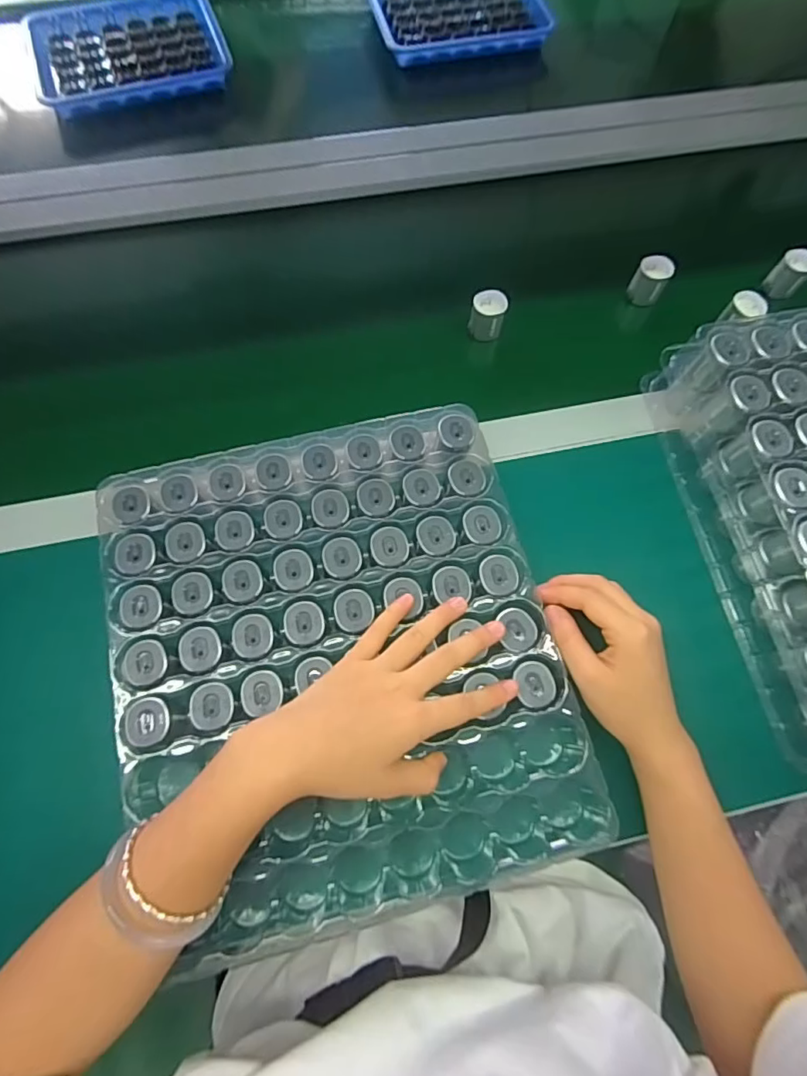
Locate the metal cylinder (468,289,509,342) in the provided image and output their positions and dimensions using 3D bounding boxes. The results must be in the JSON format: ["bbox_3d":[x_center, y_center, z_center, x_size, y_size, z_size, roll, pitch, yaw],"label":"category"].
[{"bbox_3d":[0.079,-0.208,0.498,0.031,0.029,0.033,1,70,-2],"label":"metal cylinder"}]

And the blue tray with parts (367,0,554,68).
[{"bbox_3d":[0.069,-0.690,0.691,0.223,0.019,0.184,-12,71,-7],"label":"blue tray with parts"}]

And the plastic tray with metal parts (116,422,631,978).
[{"bbox_3d":[-0.045,0.079,0.381,0.293,0.044,0.328,-14,71,-7],"label":"plastic tray with metal parts"}]

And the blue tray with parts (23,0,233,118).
[{"bbox_3d":[-0.324,-0.576,0.634,0.216,0.040,0.165,-18,72,-9],"label":"blue tray with parts"}]

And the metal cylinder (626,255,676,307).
[{"bbox_3d":[0.240,-0.250,0.521,0.031,0.035,0.028,32,72,9],"label":"metal cylinder"}]

